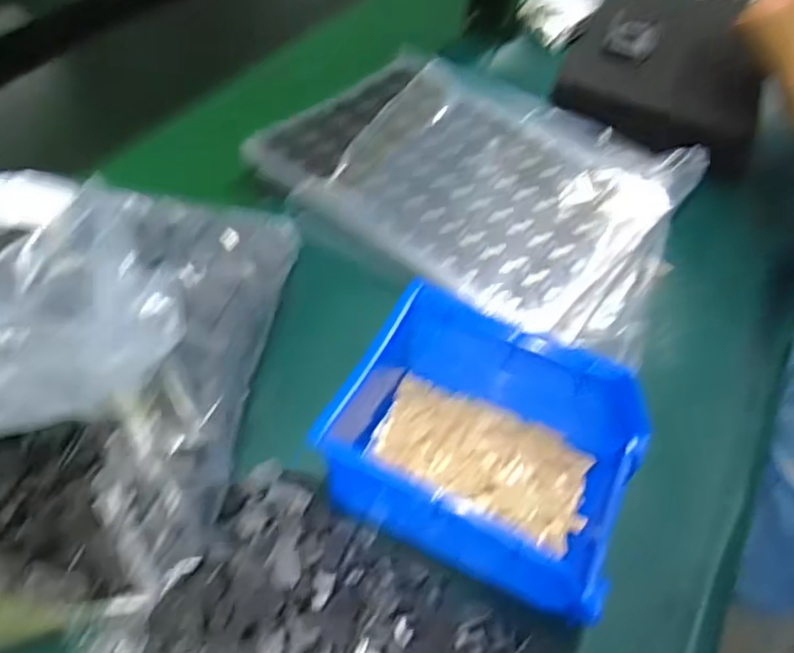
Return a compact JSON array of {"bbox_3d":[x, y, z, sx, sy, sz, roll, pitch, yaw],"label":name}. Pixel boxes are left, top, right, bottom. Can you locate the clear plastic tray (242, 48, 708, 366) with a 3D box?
[{"bbox_3d":[0.064,-0.112,0.476,0.291,0.016,0.220,32,56,17],"label":"clear plastic tray"}]

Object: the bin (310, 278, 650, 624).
[{"bbox_3d":[0.047,0.052,0.319,0.143,0.061,0.120,24,54,13],"label":"bin"}]

